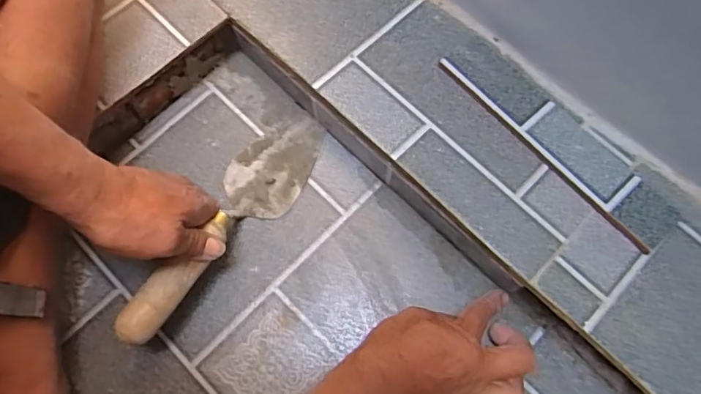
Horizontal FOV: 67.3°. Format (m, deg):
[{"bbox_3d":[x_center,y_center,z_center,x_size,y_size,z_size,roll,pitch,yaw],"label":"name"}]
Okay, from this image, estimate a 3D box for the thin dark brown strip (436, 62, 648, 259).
[{"bbox_3d":[0.169,-0.040,0.475,0.007,0.004,0.241,-41,76,-12],"label":"thin dark brown strip"}]

